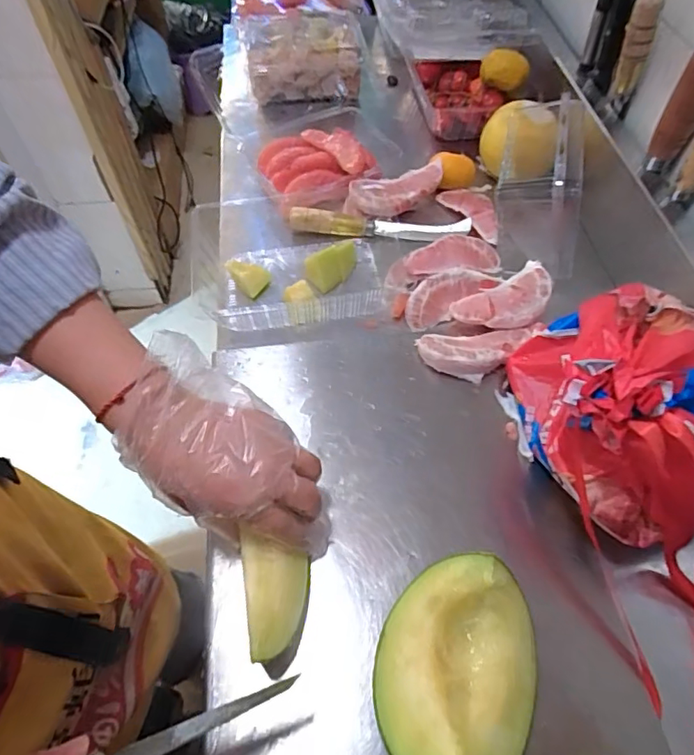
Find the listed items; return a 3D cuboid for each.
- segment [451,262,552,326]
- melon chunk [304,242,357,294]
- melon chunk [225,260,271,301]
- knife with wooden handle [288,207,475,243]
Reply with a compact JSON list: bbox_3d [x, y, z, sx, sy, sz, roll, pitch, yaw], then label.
[{"bbox_3d":[0.158,-0.074,0.520,0.102,0.022,0.051,-24,59,-15],"label":"segment"},{"bbox_3d":[-0.016,-0.115,0.556,0.052,0.044,0.022,-14,57,-9],"label":"melon chunk"},{"bbox_3d":[-0.102,-0.107,0.556,0.027,0.027,0.038,-37,63,-22],"label":"melon chunk"},{"bbox_3d":[0.037,-0.173,0.602,0.205,0.027,0.026,2,56,1],"label":"knife with wooden handle"}]

